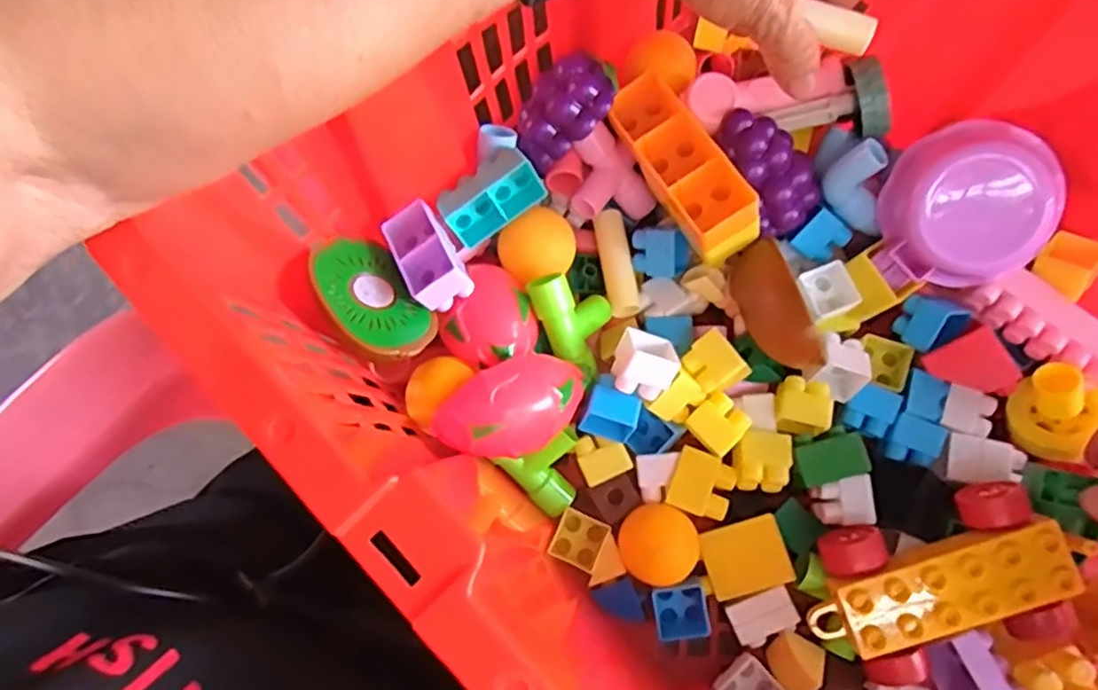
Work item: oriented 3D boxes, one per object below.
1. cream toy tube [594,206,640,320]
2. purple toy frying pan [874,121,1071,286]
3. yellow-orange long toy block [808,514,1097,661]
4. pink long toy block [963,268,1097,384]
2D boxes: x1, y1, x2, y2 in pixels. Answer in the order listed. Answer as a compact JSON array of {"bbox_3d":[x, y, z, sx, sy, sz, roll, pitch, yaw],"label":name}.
[{"bbox_3d":[0.034,-0.042,0.353,0.015,0.010,0.057,-9,76,-2],"label":"cream toy tube"},{"bbox_3d":[0.189,-0.062,0.315,0.070,0.027,0.070,8,113,20],"label":"purple toy frying pan"},{"bbox_3d":[0.173,0.104,0.298,0.110,0.028,0.035,-19,76,-5],"label":"yellow-orange long toy block"},{"bbox_3d":[0.241,-0.011,0.332,0.069,0.023,0.028,42,79,10],"label":"pink long toy block"}]

